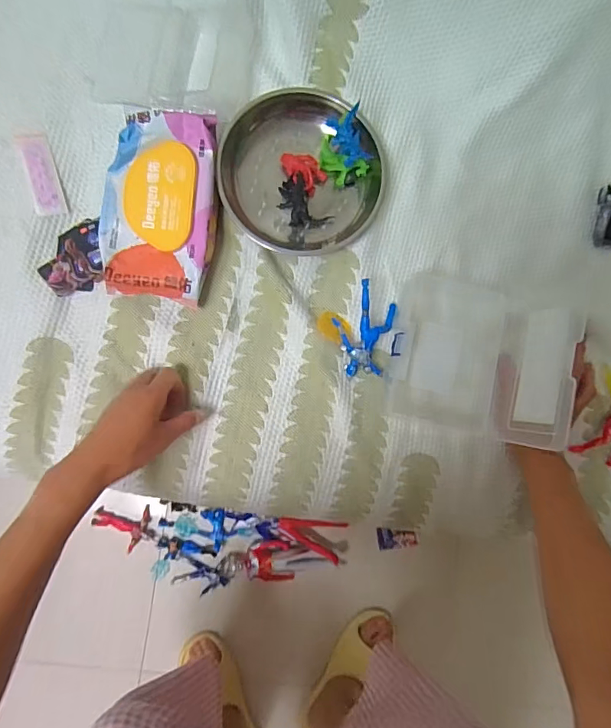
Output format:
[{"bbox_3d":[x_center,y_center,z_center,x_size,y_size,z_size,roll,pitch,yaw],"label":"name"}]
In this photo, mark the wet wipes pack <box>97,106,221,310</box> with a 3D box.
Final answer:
[{"bbox_3d":[-0.154,-0.172,0.488,0.116,0.051,0.202,11,86,-5],"label":"wet wipes pack"}]

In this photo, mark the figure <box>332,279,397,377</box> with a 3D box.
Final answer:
[{"bbox_3d":[0.068,-0.036,0.504,0.074,0.047,0.099,18,85,-5],"label":"figure"}]

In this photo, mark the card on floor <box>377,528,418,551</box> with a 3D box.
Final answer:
[{"bbox_3d":[0.188,0.356,0.923,0.078,0.007,0.044,-6,87,3],"label":"card on floor"}]

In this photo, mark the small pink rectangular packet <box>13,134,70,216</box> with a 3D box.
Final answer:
[{"bbox_3d":[-0.292,-0.210,0.501,0.031,0.012,0.088,-16,88,-7],"label":"small pink rectangular packet"}]

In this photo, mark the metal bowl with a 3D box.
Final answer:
[{"bbox_3d":[-0.004,-0.217,0.514,0.179,0.034,0.172,0,87,-6],"label":"metal bowl"}]

